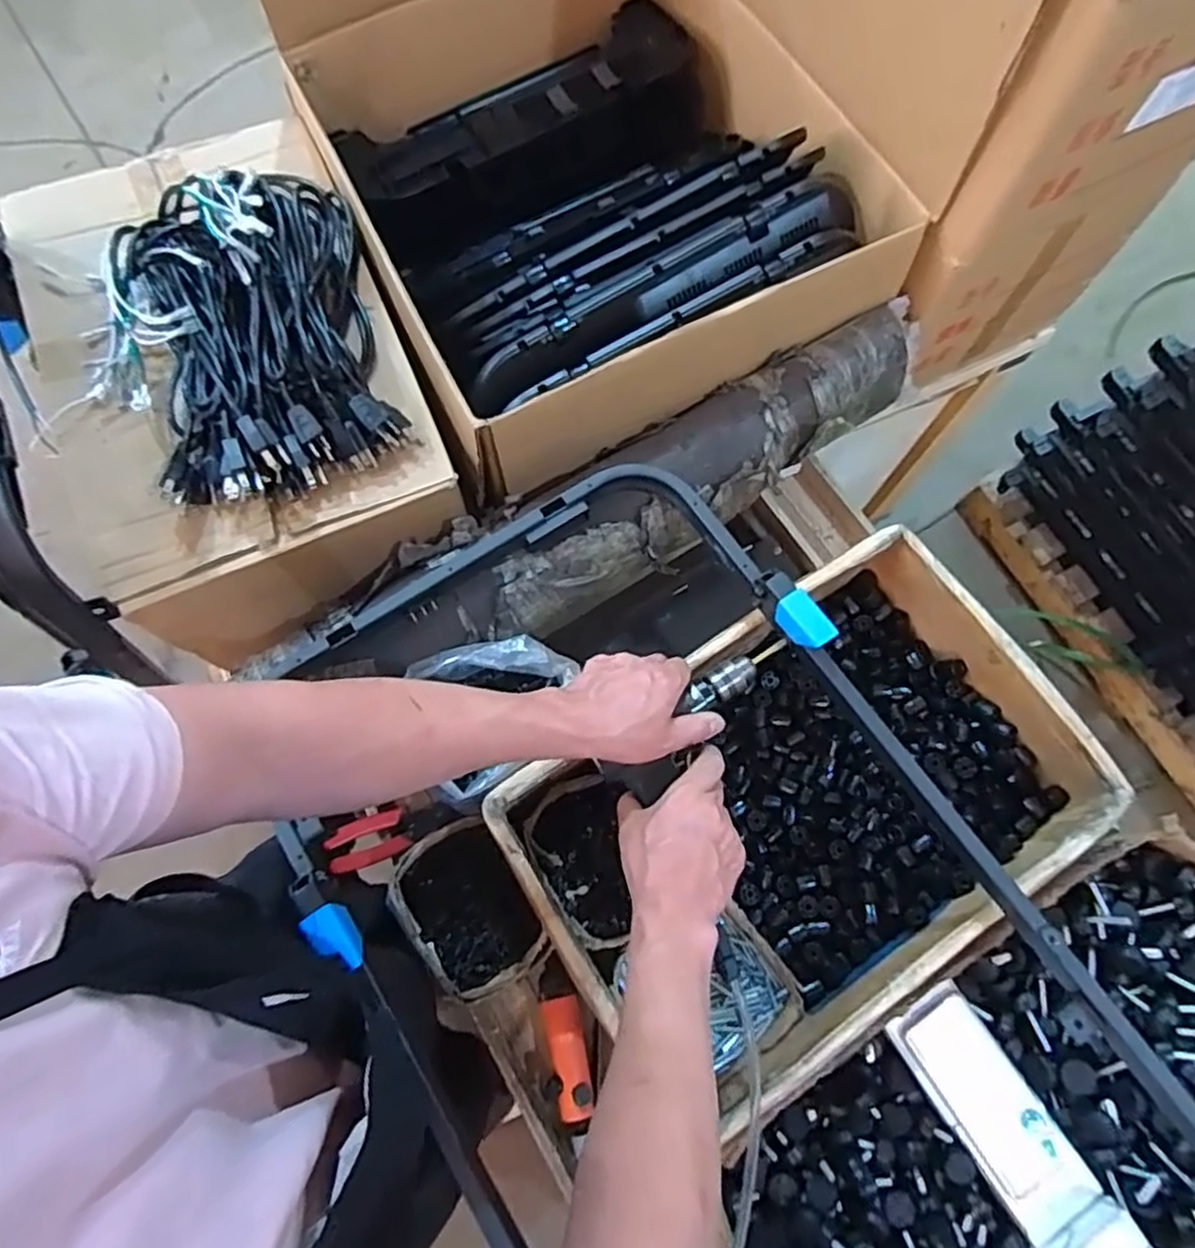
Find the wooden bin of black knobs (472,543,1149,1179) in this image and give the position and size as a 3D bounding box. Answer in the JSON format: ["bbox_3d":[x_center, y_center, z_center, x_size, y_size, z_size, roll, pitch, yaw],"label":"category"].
[{"bbox_3d":[0.202,0.197,0.734,0.531,0.154,0.368,-34,75,-10],"label":"wooden bin of black knobs"}]

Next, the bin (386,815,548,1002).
[{"bbox_3d":[-0.138,0.305,0.768,0.113,0.071,0.173,-31,74,-9],"label":"bin"}]

